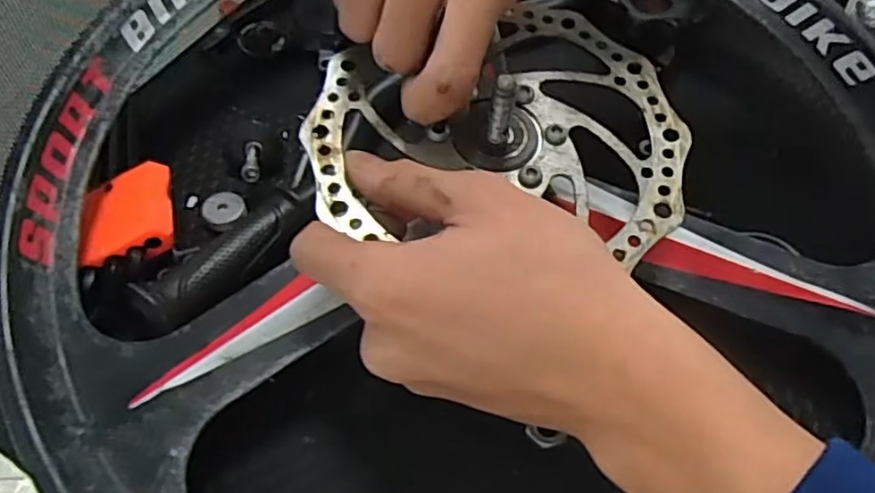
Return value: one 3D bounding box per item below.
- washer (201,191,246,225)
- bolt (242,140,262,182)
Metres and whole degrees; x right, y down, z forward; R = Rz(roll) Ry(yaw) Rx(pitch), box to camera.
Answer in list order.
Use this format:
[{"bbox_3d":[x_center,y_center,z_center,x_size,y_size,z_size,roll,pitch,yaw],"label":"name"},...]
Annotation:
[{"bbox_3d":[-0.110,-0.020,0.333,0.019,0.004,0.020,0,56,1],"label":"washer"},{"bbox_3d":[-0.097,-0.045,0.340,0.009,0.007,0.027,-6,57,-3],"label":"bolt"}]

